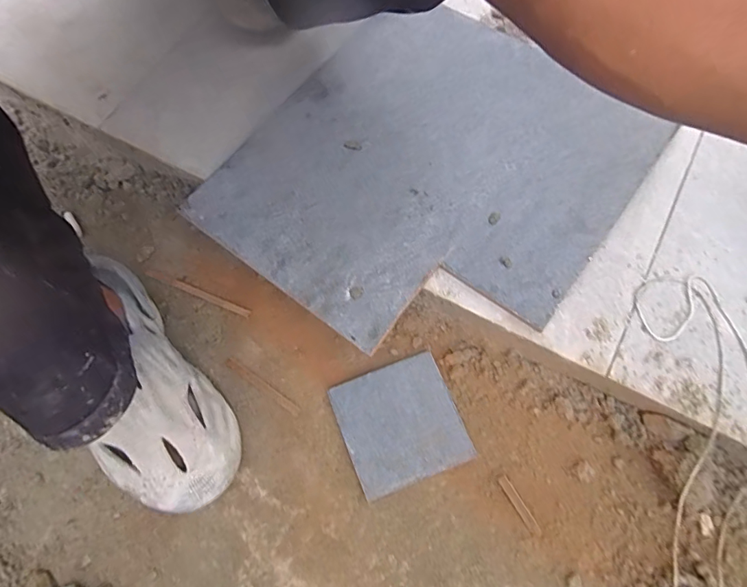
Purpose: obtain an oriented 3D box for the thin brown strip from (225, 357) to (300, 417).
[{"bbox_3d":[-0.113,0.094,0.467,0.094,0.007,0.010,32,75,13],"label":"thin brown strip"}]

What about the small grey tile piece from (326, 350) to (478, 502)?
[{"bbox_3d":[0.025,0.124,0.442,0.109,0.014,0.107,-21,70,-5],"label":"small grey tile piece"}]

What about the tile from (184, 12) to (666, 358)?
[{"bbox_3d":[0.055,-0.130,0.475,0.358,0.011,0.379,36,75,14],"label":"tile"}]

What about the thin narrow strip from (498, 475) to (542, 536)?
[{"bbox_3d":[0.131,0.191,0.414,0.009,0.007,0.056,-29,71,-8],"label":"thin narrow strip"}]

